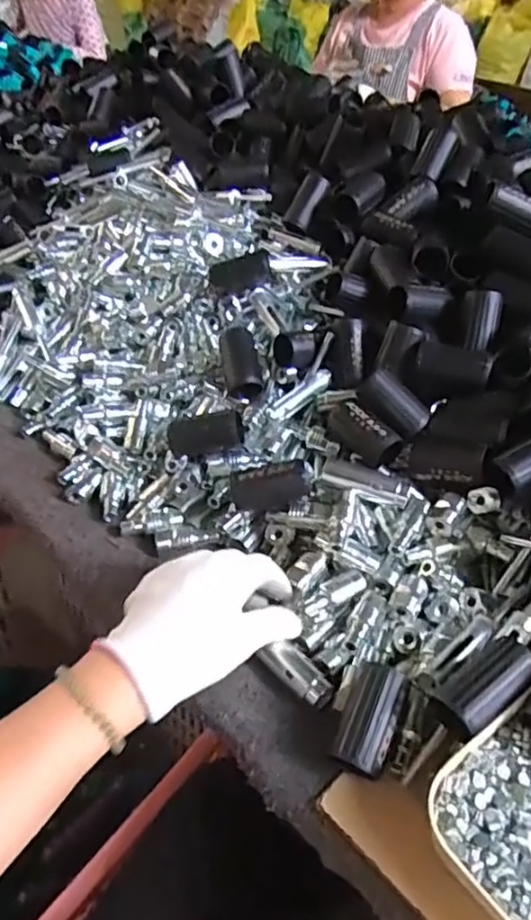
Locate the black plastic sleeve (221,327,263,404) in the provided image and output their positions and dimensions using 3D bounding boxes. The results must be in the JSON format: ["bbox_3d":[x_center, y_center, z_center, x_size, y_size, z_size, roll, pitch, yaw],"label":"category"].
[{"bbox_3d":[-0.024,-0.091,0.581,0.032,0.034,0.071,-5,76,-12],"label":"black plastic sleeve"}]

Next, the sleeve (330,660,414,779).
[{"bbox_3d":[0.064,0.159,0.376,0.032,0.030,0.060,22,62,15],"label":"sleeve"}]

